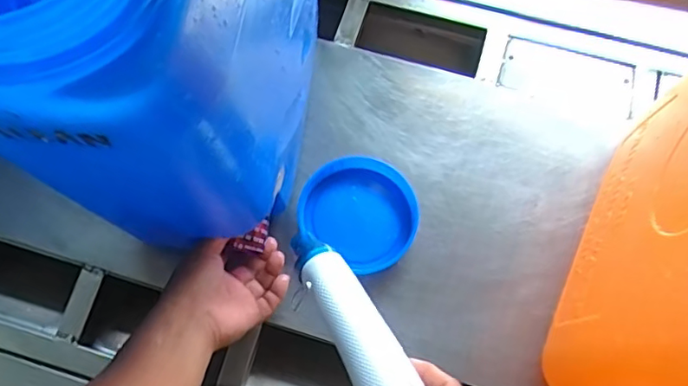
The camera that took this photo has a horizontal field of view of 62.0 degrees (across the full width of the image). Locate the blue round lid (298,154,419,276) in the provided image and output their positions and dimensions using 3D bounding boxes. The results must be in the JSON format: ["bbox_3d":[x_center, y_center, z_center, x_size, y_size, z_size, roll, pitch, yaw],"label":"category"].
[{"bbox_3d":[0.019,0.017,0.609,0.124,0.018,0.108,38,78,11],"label":"blue round lid"}]

